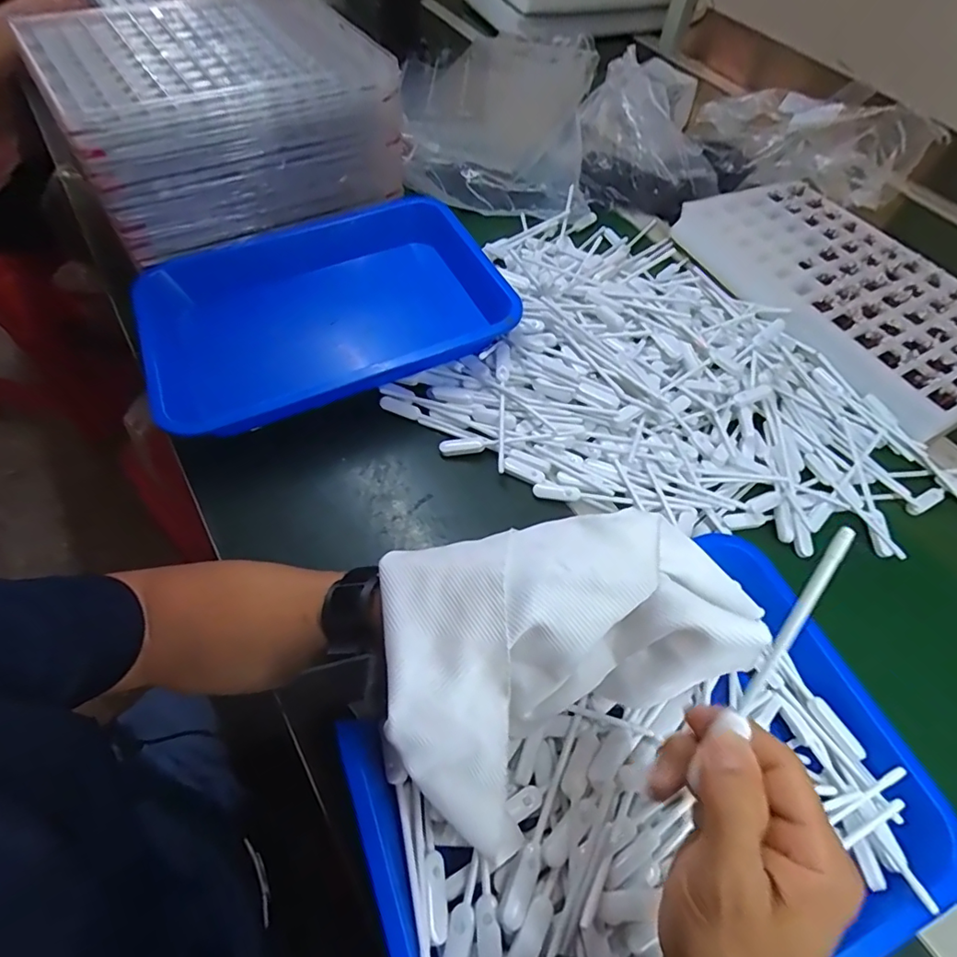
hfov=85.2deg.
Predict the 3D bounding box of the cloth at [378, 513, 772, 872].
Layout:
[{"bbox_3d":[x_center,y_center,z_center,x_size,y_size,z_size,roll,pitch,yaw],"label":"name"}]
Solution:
[{"bbox_3d":[0.037,0.096,0.323,0.197,0.089,0.163,-26,64,-18],"label":"cloth"}]

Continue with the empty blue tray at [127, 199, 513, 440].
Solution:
[{"bbox_3d":[-0.164,-0.186,0.578,0.363,0.063,0.269,-23,63,-16],"label":"empty blue tray"}]

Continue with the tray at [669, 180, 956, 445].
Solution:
[{"bbox_3d":[0.494,-0.261,0.697,0.291,0.036,0.437,-27,64,-18],"label":"tray"}]

